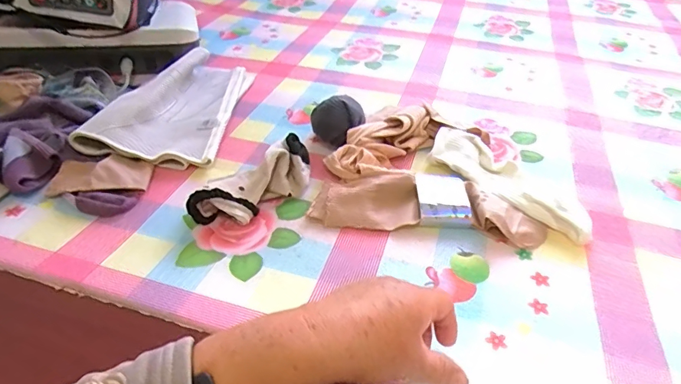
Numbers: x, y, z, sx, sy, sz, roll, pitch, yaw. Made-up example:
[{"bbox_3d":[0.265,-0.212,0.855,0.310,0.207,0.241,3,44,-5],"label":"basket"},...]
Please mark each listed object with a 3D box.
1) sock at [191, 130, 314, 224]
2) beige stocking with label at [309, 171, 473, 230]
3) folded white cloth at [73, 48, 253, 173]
[{"bbox_3d":[-0.093,-0.013,0.520,0.067,0.043,0.156,33,48,32],"label":"sock"},{"bbox_3d":[0.054,0.010,0.513,0.165,0.024,0.071,-2,39,-5],"label":"beige stocking with label"},{"bbox_3d":[-0.222,-0.126,0.655,0.156,0.047,0.265,5,39,3],"label":"folded white cloth"}]

